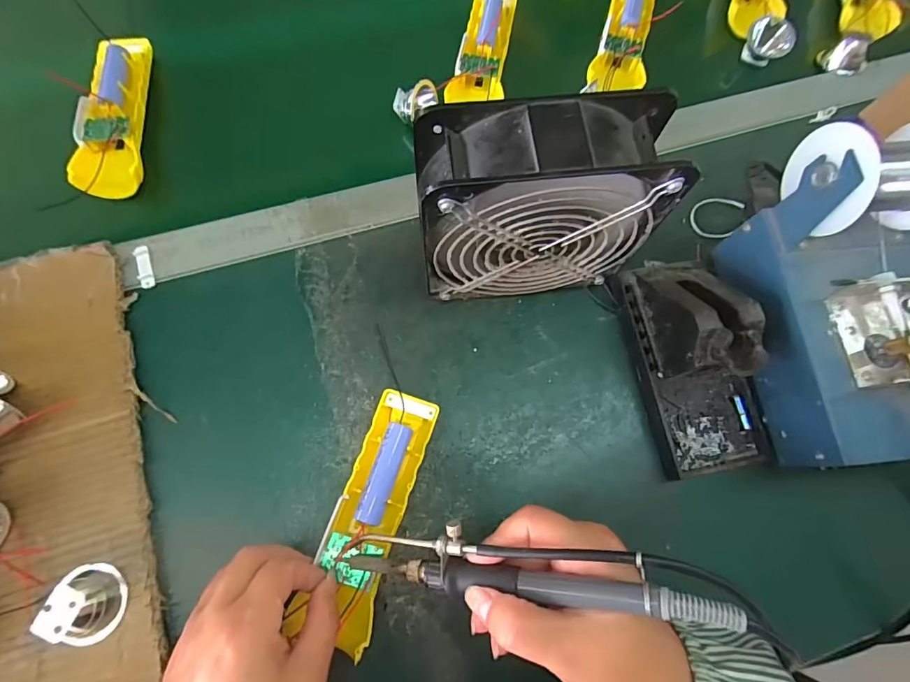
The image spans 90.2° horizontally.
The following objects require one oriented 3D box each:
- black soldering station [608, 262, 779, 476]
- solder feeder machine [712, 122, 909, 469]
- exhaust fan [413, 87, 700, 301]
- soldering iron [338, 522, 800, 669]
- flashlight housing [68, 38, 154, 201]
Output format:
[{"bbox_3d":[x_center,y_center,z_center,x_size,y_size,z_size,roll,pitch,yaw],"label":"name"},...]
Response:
[{"bbox_3d":[0.182,0.009,0.324,0.080,0.070,0.157,-8,73,-5],"label":"black soldering station"},{"bbox_3d":[0.287,-0.026,0.301,0.134,0.130,0.199,-6,73,-5],"label":"solder feeder machine"},{"bbox_3d":[0.049,-0.080,0.304,0.148,0.153,0.061,-6,73,-5],"label":"exhaust fan"},{"bbox_3d":[0.029,0.115,0.229,0.222,0.023,0.031,-5,68,25],"label":"soldering iron"},{"bbox_3d":[-0.290,-0.195,0.387,0.047,0.021,0.162,-9,73,-5],"label":"flashlight housing"}]

